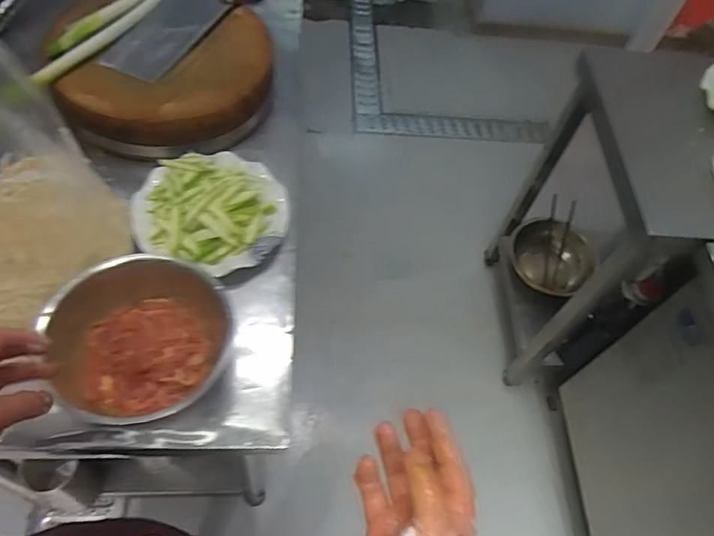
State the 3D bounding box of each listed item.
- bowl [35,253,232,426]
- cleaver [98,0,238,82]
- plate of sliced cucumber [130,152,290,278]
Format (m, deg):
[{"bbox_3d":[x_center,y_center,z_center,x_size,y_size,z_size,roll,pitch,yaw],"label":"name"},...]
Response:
[{"bbox_3d":[-0.267,0.092,0.663,0.219,0.085,0.215,1,56,-1],"label":"bowl"},{"bbox_3d":[-0.300,-0.443,0.962,0.124,0.031,0.349,19,58,11],"label":"cleaver"},{"bbox_3d":[-0.219,-0.094,0.806,0.219,0.059,0.207,1,56,-1],"label":"plate of sliced cucumber"}]

